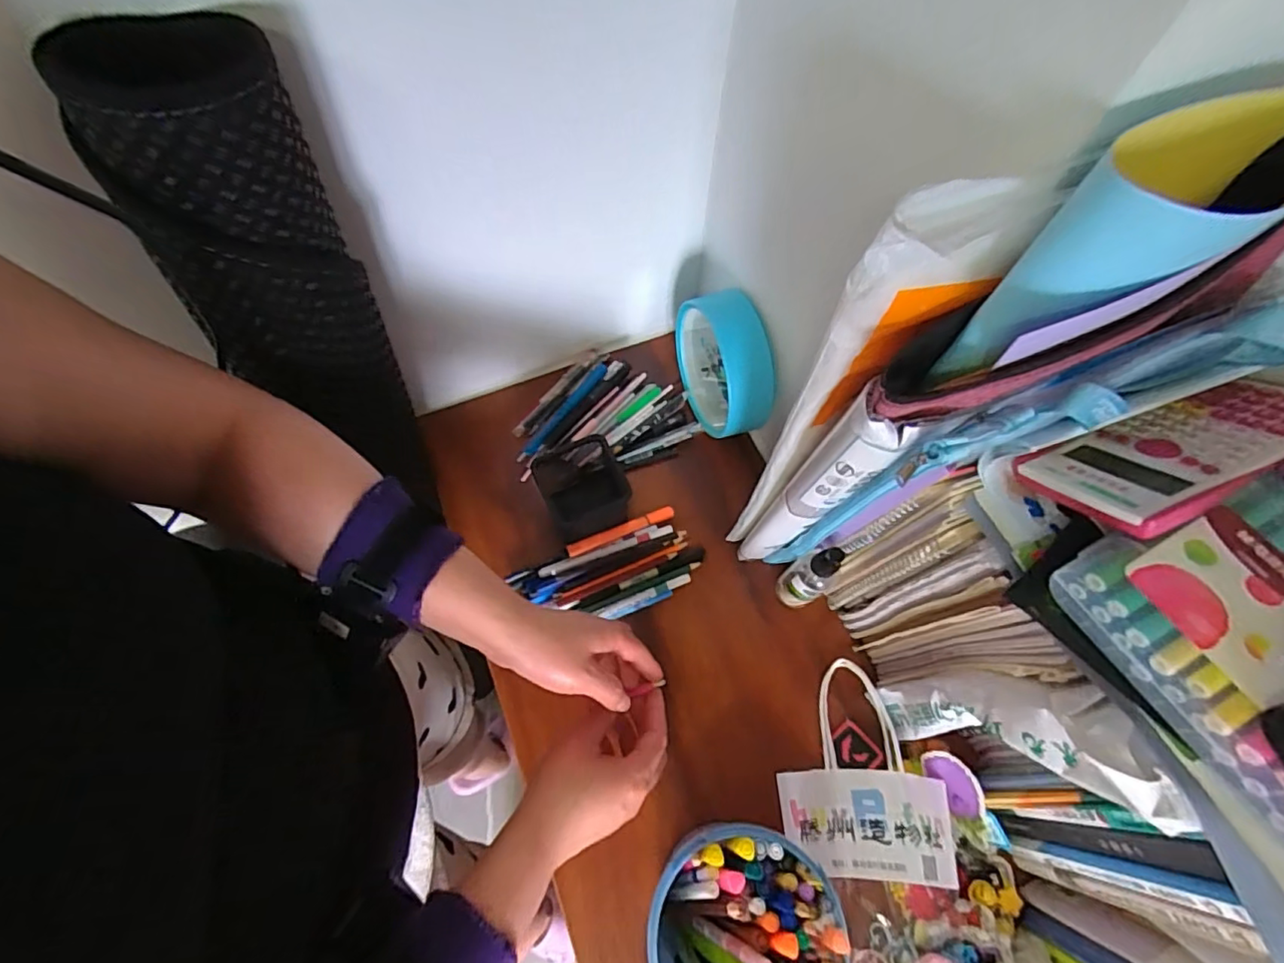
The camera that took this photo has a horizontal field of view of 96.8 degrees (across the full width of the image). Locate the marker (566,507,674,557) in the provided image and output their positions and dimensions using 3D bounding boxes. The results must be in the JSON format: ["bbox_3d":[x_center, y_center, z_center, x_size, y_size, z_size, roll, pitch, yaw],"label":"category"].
[{"bbox_3d":[-0.021,0.053,0.607,0.121,0.016,0.014,-22,68,-9],"label":"marker"}]

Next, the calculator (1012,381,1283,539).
[{"bbox_3d":[0.306,-0.018,0.328,0.146,0.019,0.078,-25,31,-7],"label":"calculator"}]

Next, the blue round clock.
[{"bbox_3d":[0.094,-0.123,0.624,0.070,0.123,0.134,-22,68,-9],"label":"blue round clock"}]

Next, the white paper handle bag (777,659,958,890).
[{"bbox_3d":[0.194,0.254,0.511,0.137,0.036,0.171,-1,52,9],"label":"white paper handle bag"}]

